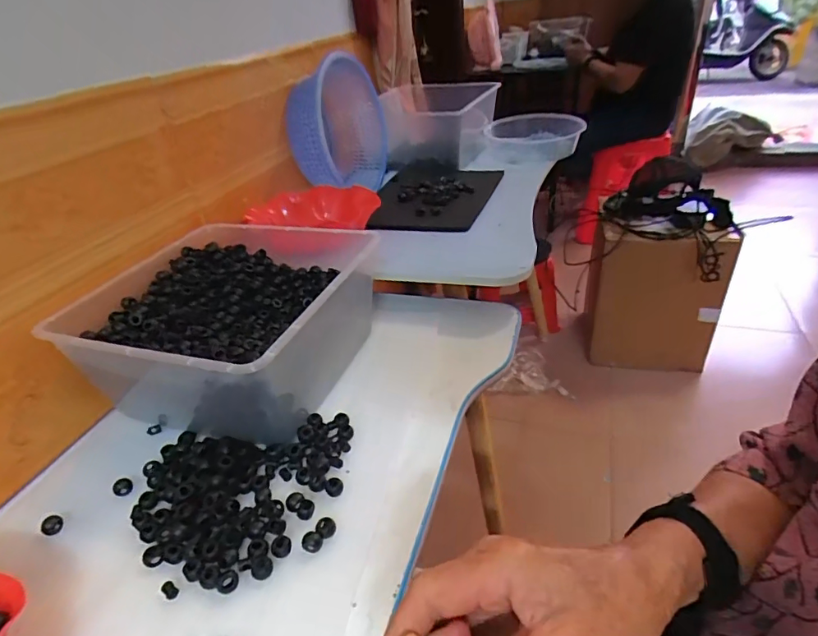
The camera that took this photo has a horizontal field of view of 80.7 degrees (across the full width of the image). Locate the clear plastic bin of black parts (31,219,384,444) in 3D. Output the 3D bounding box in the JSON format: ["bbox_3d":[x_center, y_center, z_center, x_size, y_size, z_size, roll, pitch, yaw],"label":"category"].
[{"bbox_3d":[-0.213,-0.001,0.622,0.296,0.133,0.321,6,35,19],"label":"clear plastic bin of black parts"}]

